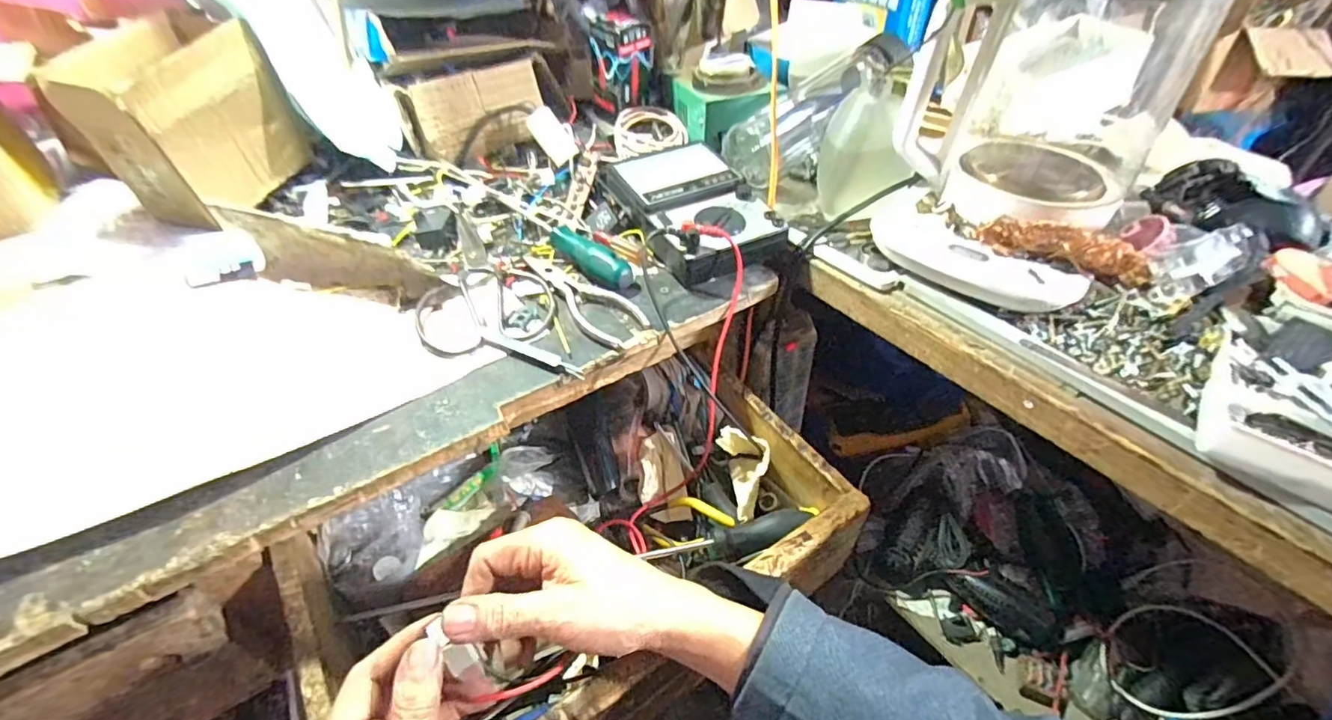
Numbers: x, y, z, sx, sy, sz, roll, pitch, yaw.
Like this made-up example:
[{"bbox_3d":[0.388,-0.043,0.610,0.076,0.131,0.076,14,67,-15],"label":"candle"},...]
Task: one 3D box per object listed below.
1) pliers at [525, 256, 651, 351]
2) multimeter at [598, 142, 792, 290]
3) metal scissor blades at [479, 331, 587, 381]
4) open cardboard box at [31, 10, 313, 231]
[{"bbox_3d":[-0.076,-0.055,0.491,0.043,0.013,0.144,-32,52,-30],"label":"pliers"},{"bbox_3d":[0.027,-0.143,0.545,0.118,0.051,0.177,-21,47,-21],"label":"multimeter"},{"bbox_3d":[-0.106,-0.005,0.447,0.095,0.008,0.013,19,46,19],"label":"metal scissor blades"},{"bbox_3d":[-0.467,-0.225,0.562,0.100,0.160,0.149,13,45,14],"label":"open cardboard box"}]

